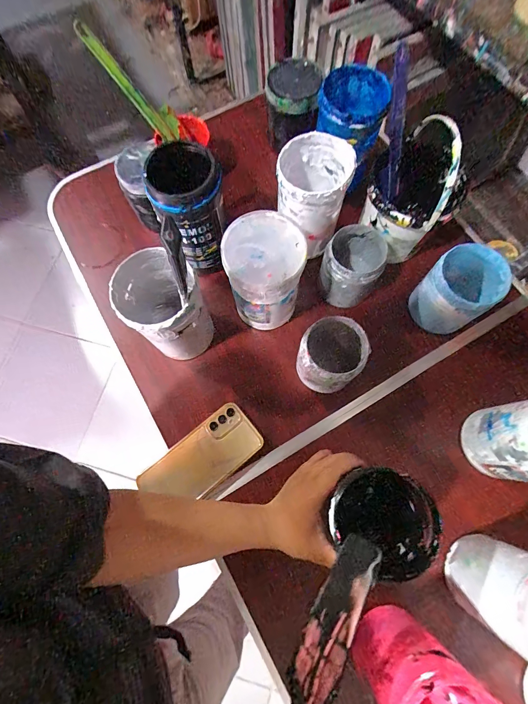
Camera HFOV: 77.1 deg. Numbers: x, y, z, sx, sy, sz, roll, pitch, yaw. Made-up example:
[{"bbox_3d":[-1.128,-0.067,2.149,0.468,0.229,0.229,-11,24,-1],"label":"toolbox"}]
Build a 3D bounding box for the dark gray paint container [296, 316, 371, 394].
[{"bbox_3d":[0.087,0.008,0.443,0.077,0.098,0.080,0,73,1],"label":"dark gray paint container"}]

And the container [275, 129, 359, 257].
[{"bbox_3d":[0.066,-0.220,0.474,0.090,0.126,0.107,18,74,6],"label":"container"}]

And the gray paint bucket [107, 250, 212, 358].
[{"bbox_3d":[-0.124,-0.050,0.439,0.089,0.156,0.098,-36,76,-9],"label":"gray paint bucket"}]

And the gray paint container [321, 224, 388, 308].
[{"bbox_3d":[0.125,-0.122,0.477,0.079,0.074,0.098,22,75,8],"label":"gray paint container"}]

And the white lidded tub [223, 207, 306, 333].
[{"bbox_3d":[0.002,-0.095,0.448,0.089,0.159,0.092,0,73,1],"label":"white lidded tub"}]

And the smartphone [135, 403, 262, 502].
[{"bbox_3d":[-0.082,0.145,0.444,0.157,0.006,0.076,-39,76,-11],"label":"smartphone"}]

